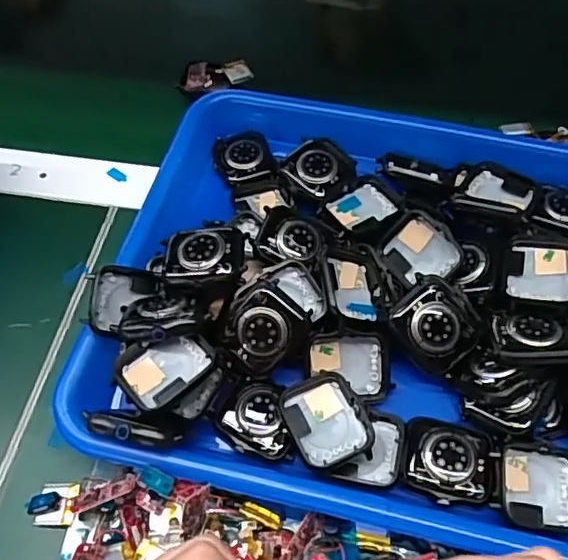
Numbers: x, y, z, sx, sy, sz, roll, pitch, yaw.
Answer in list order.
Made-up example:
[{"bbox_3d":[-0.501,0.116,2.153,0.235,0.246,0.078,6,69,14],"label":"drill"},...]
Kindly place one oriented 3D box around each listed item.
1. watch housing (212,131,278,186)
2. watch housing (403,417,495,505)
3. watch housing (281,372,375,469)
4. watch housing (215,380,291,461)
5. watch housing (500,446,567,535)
[{"bbox_3d":[-0.026,-0.081,0.362,0.036,0.010,0.044,-15,58,-9],"label":"watch housing"},{"bbox_3d":[0.077,0.083,0.261,0.040,0.005,0.036,5,57,4],"label":"watch housing"},{"bbox_3d":[0.020,0.066,0.267,0.035,0.009,0.043,-19,59,-11],"label":"watch housing"},{"bbox_3d":[-0.011,0.065,0.271,0.036,0.007,0.034,21,60,14],"label":"watch housing"},{"bbox_3d":[0.117,0.094,0.252,0.042,0.011,0.034,4,57,3],"label":"watch housing"}]

